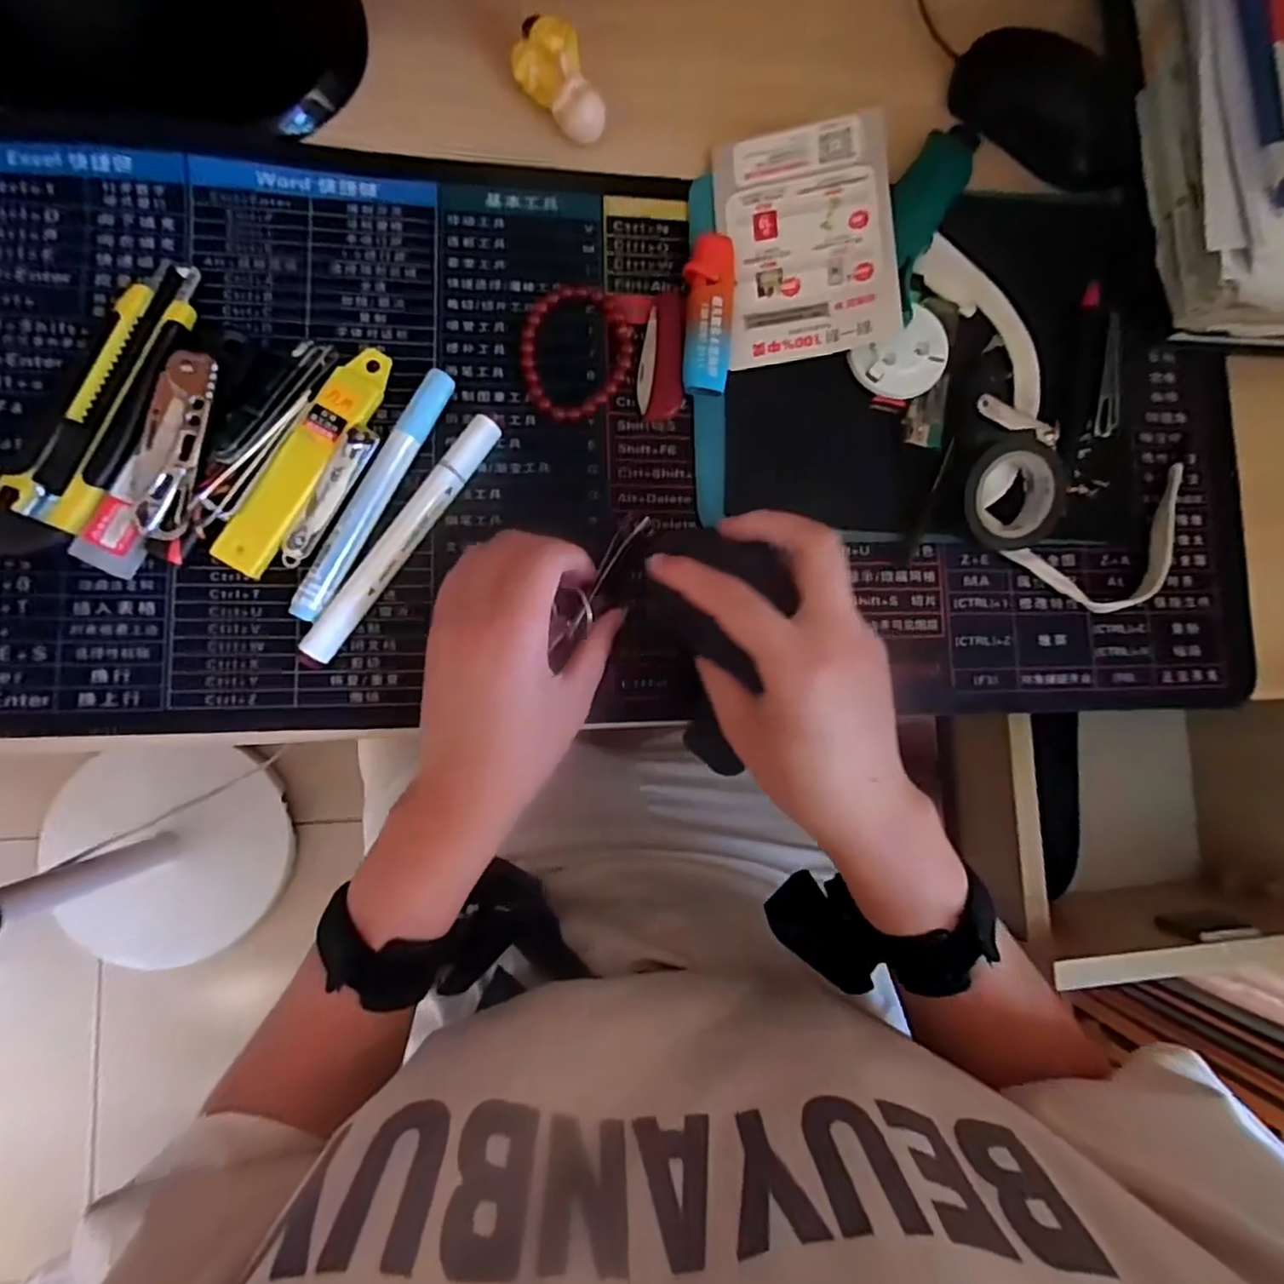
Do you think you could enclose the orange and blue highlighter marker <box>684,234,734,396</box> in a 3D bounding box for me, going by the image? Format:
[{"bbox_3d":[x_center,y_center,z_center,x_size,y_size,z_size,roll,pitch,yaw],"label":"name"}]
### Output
[{"bbox_3d":[0.035,-0.174,0.353,0.025,0.014,0.085,4,85,-6],"label":"orange and blue highlighter marker"}]

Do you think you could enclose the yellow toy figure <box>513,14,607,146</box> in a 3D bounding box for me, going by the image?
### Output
[{"bbox_3d":[-0.043,-0.291,0.349,0.031,0.028,0.056,-28,89,-8],"label":"yellow toy figure"}]

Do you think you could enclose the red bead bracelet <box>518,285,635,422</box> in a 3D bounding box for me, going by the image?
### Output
[{"bbox_3d":[-0.034,-0.152,0.349,0.058,0.005,0.072,-3,86,-7],"label":"red bead bracelet"}]

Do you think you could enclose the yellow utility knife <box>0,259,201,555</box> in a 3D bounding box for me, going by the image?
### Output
[{"bbox_3d":[-0.249,-0.109,0.312,0.042,0.019,0.156,25,83,-4],"label":"yellow utility knife"}]

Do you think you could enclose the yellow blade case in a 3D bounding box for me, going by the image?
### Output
[{"bbox_3d":[-0.162,-0.090,0.323,0.026,0.012,0.126,29,83,-4],"label":"yellow blade case"}]

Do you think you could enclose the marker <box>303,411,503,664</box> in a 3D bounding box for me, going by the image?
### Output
[{"bbox_3d":[-0.117,-0.052,0.326,0.016,0.013,0.143,35,83,-3],"label":"marker"}]

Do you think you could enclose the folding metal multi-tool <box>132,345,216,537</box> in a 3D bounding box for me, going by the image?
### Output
[{"bbox_3d":[-0.218,-0.092,0.312,0.024,0.012,0.086,9,85,-6],"label":"folding metal multi-tool"}]

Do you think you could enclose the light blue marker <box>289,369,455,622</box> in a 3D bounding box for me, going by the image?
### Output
[{"bbox_3d":[-0.130,-0.072,0.322,0.014,0.008,0.135,28,83,-4],"label":"light blue marker"}]

